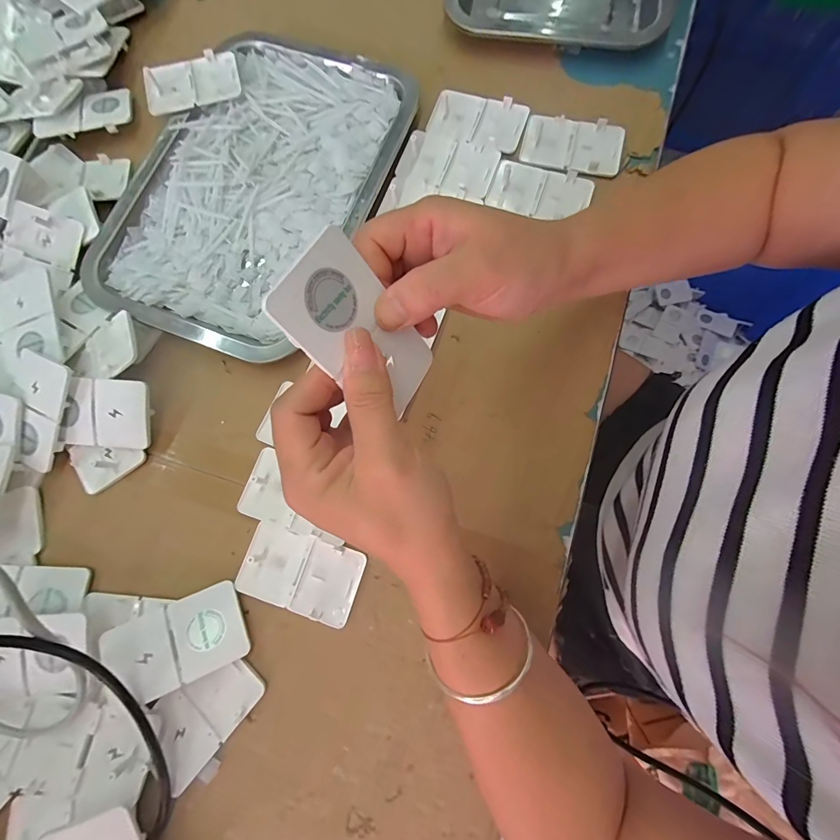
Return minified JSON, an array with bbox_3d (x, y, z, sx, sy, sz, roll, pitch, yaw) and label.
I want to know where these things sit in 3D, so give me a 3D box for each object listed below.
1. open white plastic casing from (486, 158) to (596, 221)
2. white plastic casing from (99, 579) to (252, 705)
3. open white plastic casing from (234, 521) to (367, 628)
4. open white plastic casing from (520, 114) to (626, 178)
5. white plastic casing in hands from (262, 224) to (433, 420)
[{"bbox_3d":[0.105,-0.199,0.341,0.085,0.015,0.052,14,79,4],"label":"open white plastic casing"},{"bbox_3d":[-0.164,0.150,0.269,0.083,0.009,0.053,-20,70,-17],"label":"white plastic casing"},{"bbox_3d":[-0.086,0.111,0.288,0.084,0.017,0.050,17,79,4],"label":"open white plastic casing"},{"bbox_3d":[0.136,-0.245,0.351,0.084,0.007,0.052,14,79,4],"label":"open white plastic casing"},{"bbox_3d":[-0.027,-0.039,0.185,0.005,0.083,0.051,12,63,48],"label":"white plastic casing in hands"}]

